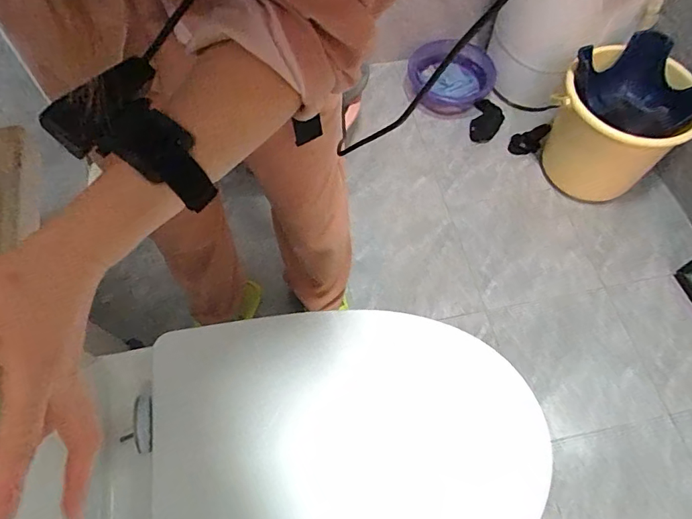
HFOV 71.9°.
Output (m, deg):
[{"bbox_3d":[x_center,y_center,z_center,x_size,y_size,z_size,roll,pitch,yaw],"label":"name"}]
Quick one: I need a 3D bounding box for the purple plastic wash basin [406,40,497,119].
[{"bbox_3d":[0.298,-0.522,1.372,0.247,0.090,0.219,14,95,4],"label":"purple plastic wash basin"}]

